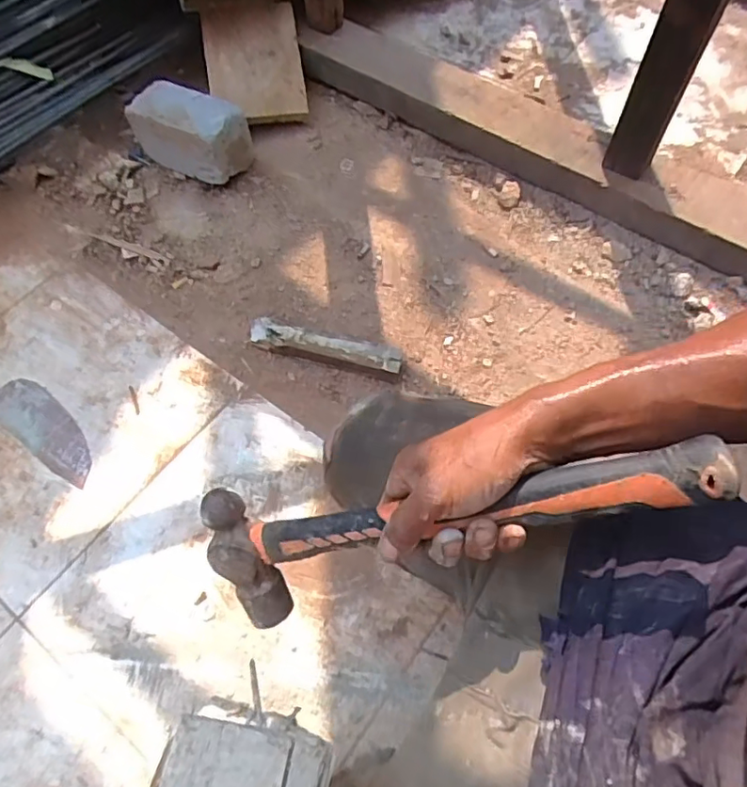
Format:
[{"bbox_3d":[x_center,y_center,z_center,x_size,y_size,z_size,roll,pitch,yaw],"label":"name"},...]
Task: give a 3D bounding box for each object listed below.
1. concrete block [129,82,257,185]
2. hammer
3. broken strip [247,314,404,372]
[{"bbox_3d":[-0.309,-0.442,0.985,0.179,0.116,0.091,22,65,13],"label":"concrete block"},{"bbox_3d":[0.036,0.074,0.397,0.357,0.036,0.113,-22,101,23],"label":"hammer"},{"bbox_3d":[-0.070,-0.068,0.827,0.223,0.035,0.035,13,63,9],"label":"broken strip"}]

